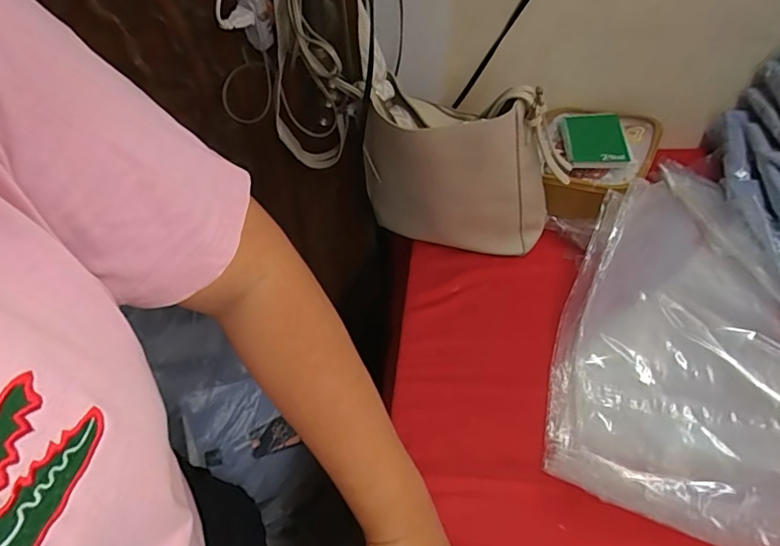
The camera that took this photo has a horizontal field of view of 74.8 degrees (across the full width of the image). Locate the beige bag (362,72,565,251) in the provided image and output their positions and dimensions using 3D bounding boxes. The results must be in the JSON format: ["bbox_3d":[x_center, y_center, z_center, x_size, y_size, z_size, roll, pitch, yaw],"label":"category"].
[{"bbox_3d":[0.088,-0.133,0.662,0.235,0.210,0.150,23,53,26],"label":"beige bag"}]

